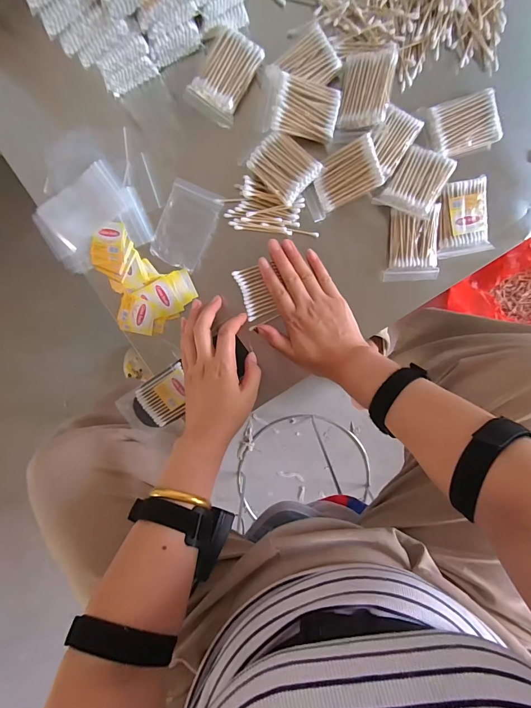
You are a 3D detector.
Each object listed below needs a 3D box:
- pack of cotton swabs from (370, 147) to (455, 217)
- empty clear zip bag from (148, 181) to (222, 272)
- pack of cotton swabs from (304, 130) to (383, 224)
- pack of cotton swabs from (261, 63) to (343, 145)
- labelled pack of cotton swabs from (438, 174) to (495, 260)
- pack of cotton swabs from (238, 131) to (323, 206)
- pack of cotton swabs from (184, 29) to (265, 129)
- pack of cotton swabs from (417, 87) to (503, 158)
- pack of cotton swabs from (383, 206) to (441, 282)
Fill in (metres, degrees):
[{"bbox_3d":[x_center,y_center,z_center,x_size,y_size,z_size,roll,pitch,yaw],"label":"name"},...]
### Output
[{"bbox_3d":[0.172,-0.197,0.400,0.061,0.010,0.077,29,88,12],"label":"pack of cotton swabs"},{"bbox_3d":[-0.097,-0.157,0.430,0.064,0.011,0.095,24,96,-1],"label":"empty clear zip bag"},{"bbox_3d":[0.088,-0.201,0.404,0.089,0.008,0.053,-24,103,23],"label":"pack of cotton swabs"},{"bbox_3d":[0.040,-0.282,0.394,0.085,0.022,0.061,8,96,1],"label":"pack of cotton swabs"},{"bbox_3d":[0.234,-0.161,0.414,0.059,0.009,0.083,-10,95,3],"label":"labelled pack of cotton swabs"},{"bbox_3d":[0.018,-0.220,0.405,0.056,0.020,0.080,-45,93,5],"label":"pack of cotton swabs"},{"bbox_3d":[-0.049,-0.320,0.403,0.060,0.022,0.085,30,96,-1],"label":"pack of cotton swabs"},{"bbox_3d":[0.225,-0.262,0.400,0.078,0.015,0.062,-15,95,3],"label":"pack of cotton swabs"},{"bbox_3d":[0.177,-0.131,0.419,0.062,0.021,0.081,-3,96,2],"label":"pack of cotton swabs"}]

